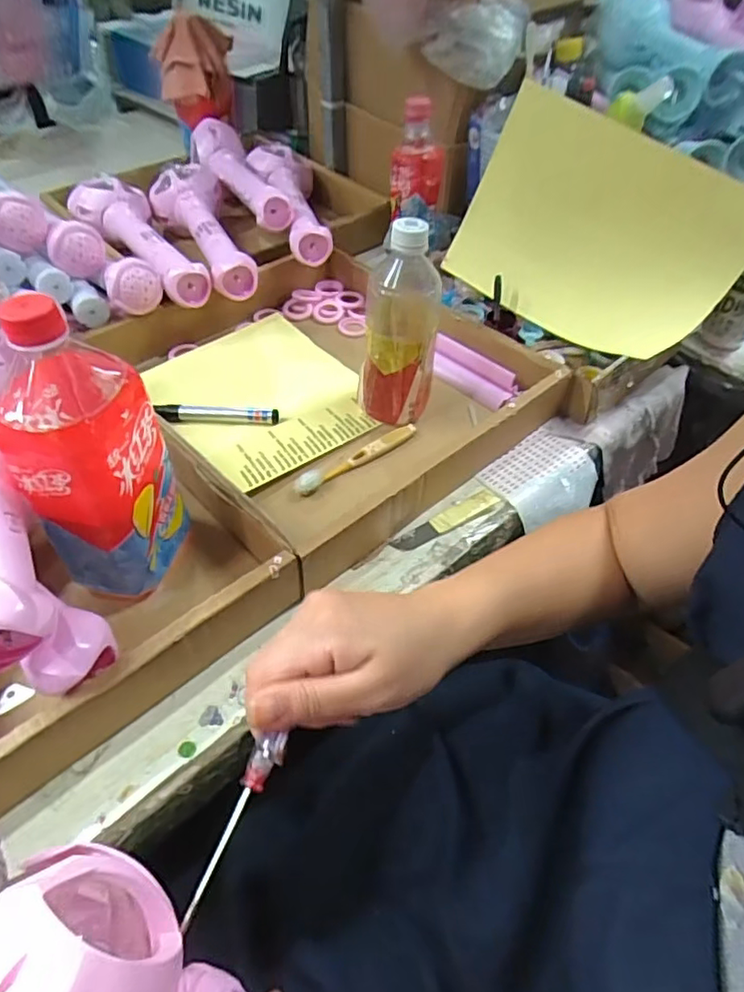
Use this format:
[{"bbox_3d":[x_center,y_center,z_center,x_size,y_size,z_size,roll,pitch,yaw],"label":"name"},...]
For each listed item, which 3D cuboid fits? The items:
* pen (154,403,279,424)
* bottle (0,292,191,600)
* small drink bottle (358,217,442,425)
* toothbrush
[{"bbox_3d":[-0.153,-0.080,0.589,0.119,0.015,0.019,2,48,-1],"label":"pen"},{"bbox_3d":[-0.189,-0.032,0.399,0.091,0.206,0.104,-17,51,-18],"label":"bottle"},{"bbox_3d":[0.027,-0.163,0.555,0.064,0.183,0.082,6,48,3],"label":"small drink bottle"},{"bbox_3d":[-0.013,-0.038,0.555,0.139,0.007,0.017,-30,56,-26],"label":"toothbrush"}]

